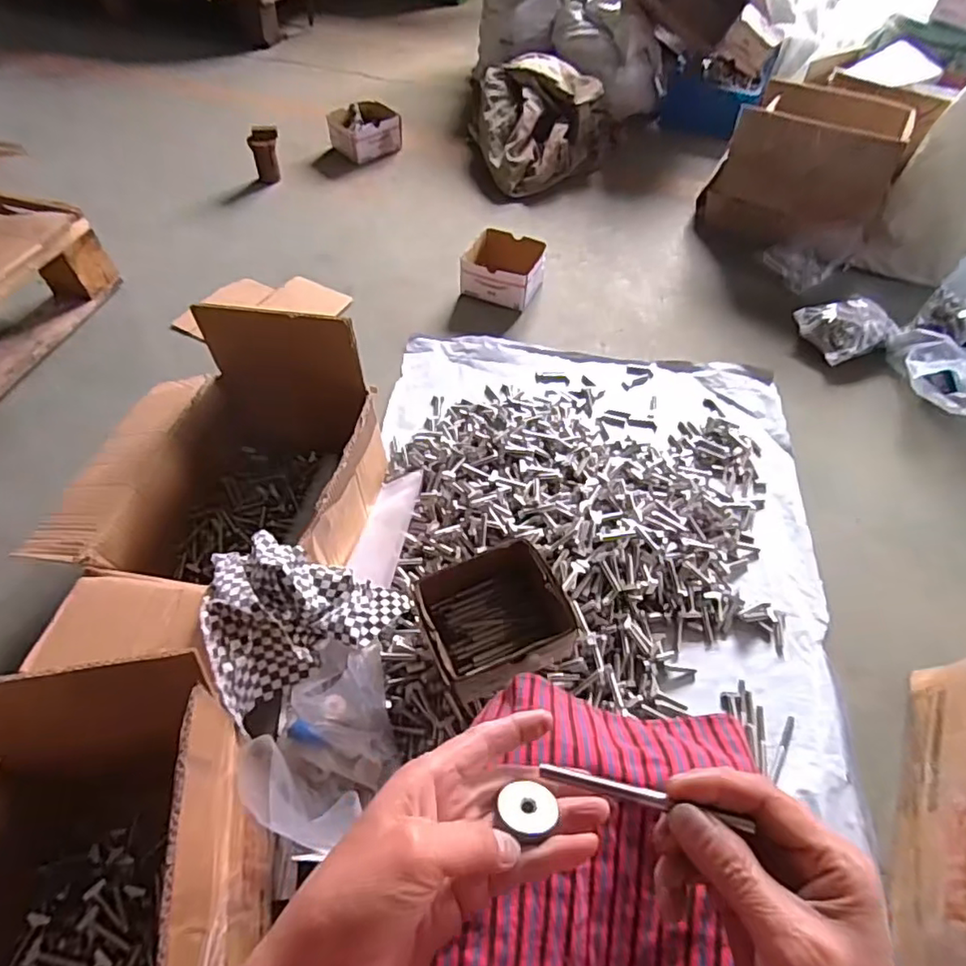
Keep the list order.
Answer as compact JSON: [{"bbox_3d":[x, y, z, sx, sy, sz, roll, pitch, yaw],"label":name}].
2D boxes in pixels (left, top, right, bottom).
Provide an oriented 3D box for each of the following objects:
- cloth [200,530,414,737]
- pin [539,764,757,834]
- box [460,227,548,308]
[{"bbox_3d":[-0.214,0.125,0.651,0.208,0.093,0.182,-32,61,-23],"label":"cloth"},{"bbox_3d":[0.071,0.139,0.262,0.086,0.005,0.006,9,53,11],"label":"pin"},{"bbox_3d":[0.043,-0.454,1.258,0.160,0.088,0.147,25,57,16],"label":"box"}]

